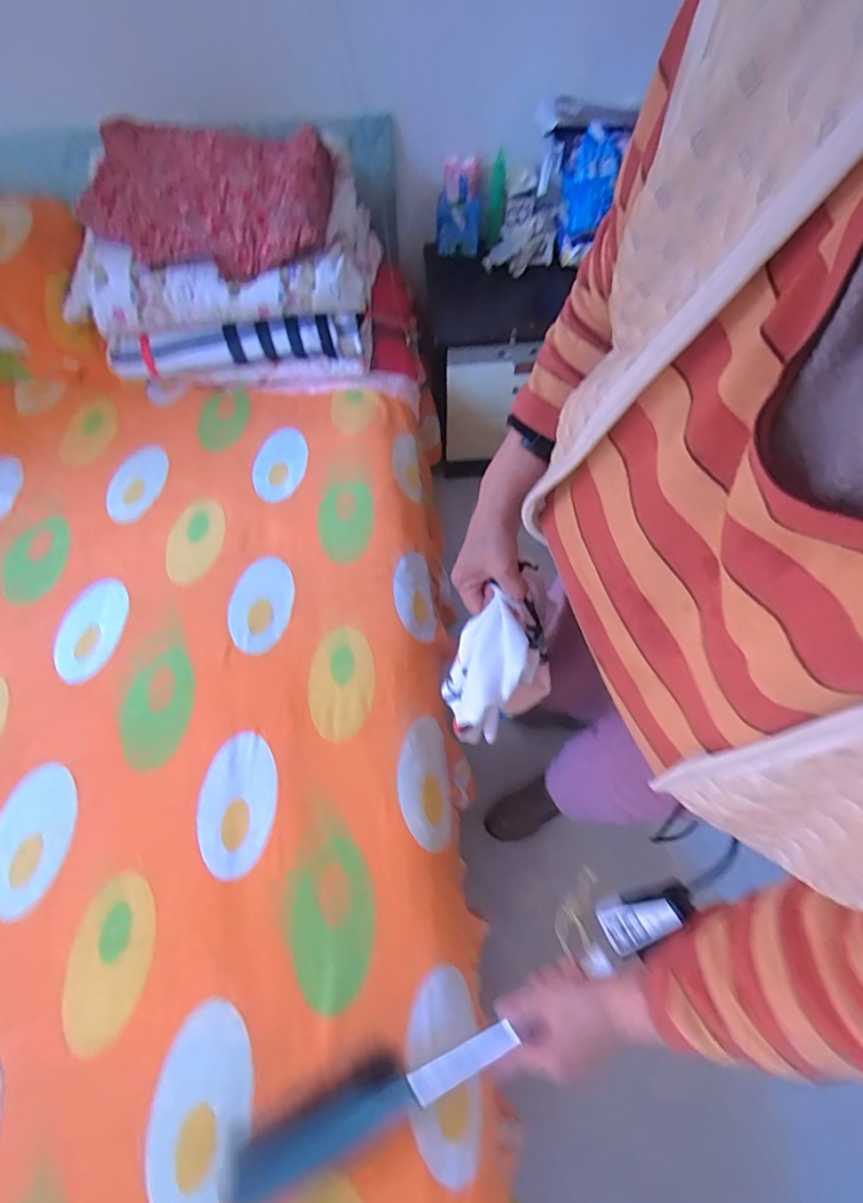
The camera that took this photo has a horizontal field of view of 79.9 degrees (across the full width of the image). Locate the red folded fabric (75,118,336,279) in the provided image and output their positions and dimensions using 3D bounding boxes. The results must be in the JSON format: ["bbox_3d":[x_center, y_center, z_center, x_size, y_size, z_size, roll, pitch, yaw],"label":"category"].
[{"bbox_3d":[-0.446,-0.823,1.044,0.486,0.162,0.273,1,62,2],"label":"red folded fabric"}]

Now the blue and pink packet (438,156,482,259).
[{"bbox_3d":[0.074,-1.064,1.396,0.115,0.210,0.051,-3,39,-2],"label":"blue and pink packet"}]

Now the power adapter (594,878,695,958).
[{"bbox_3d":[0.163,0.242,0.400,0.071,0.029,0.037,-40,57,20],"label":"power adapter"}]

